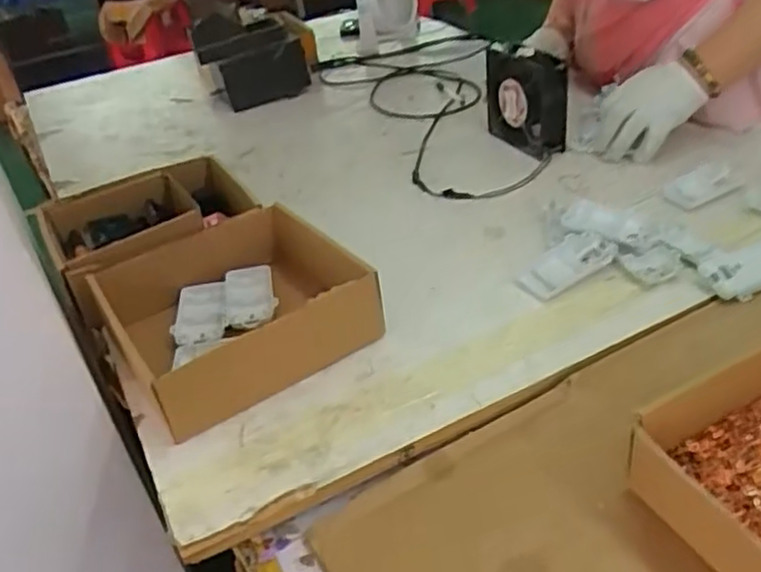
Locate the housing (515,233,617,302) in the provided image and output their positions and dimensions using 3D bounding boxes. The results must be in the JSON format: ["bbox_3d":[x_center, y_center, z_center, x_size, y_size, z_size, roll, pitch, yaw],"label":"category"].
[{"bbox_3d":[0.177,-0.019,0.669,0.099,0.016,0.049,-31,42,-29],"label":"housing"}]

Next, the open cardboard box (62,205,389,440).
[{"bbox_3d":[-0.141,0.021,0.647,0.210,0.072,0.200,-27,40,-25],"label":"open cardboard box"}]

